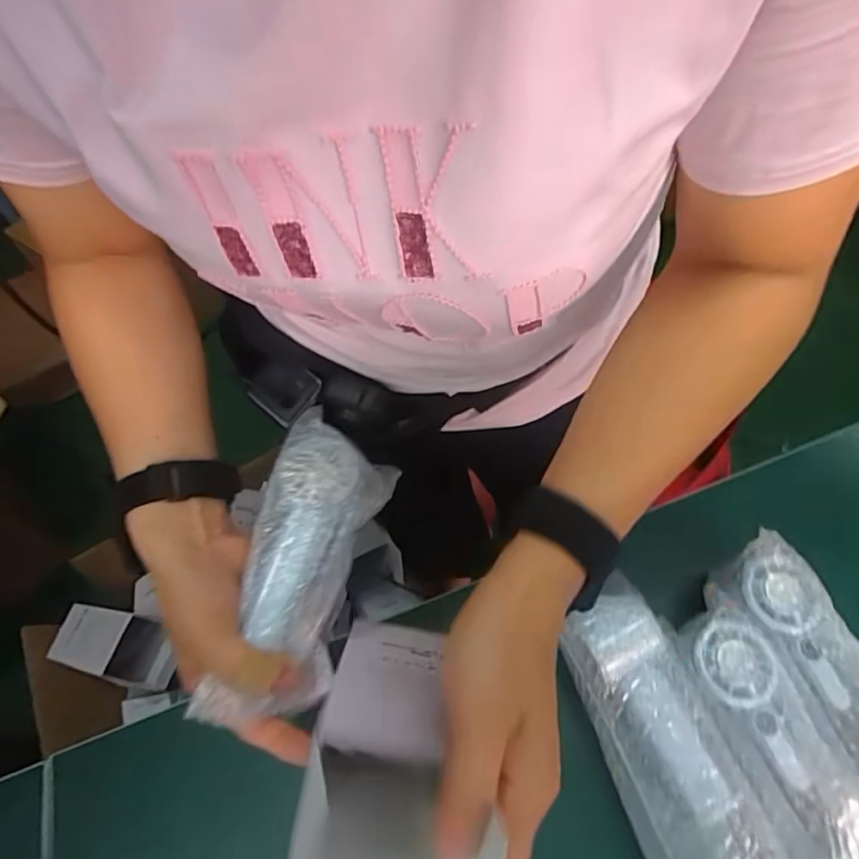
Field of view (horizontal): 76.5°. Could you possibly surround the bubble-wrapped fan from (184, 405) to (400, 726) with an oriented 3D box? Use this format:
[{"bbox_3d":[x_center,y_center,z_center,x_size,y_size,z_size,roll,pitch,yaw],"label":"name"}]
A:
[{"bbox_3d":[-0.072,0.080,0.350,0.072,0.049,0.175,3,65,6],"label":"bubble-wrapped fan"}]

